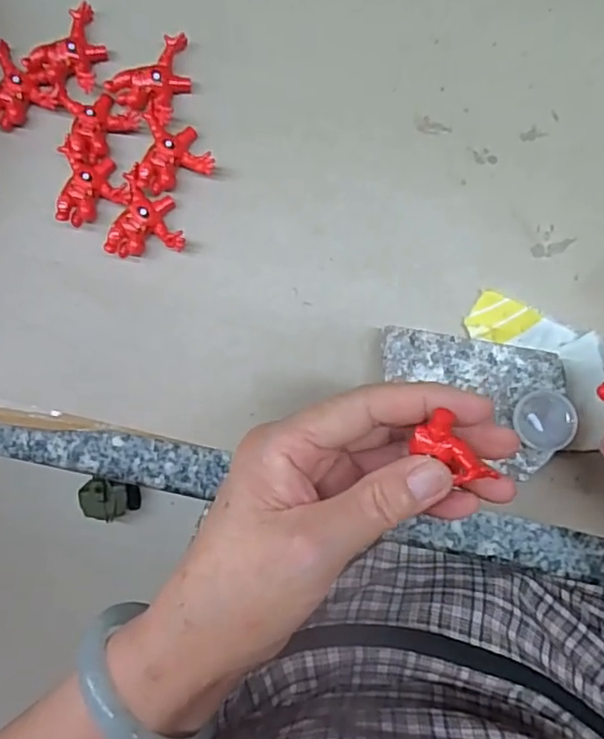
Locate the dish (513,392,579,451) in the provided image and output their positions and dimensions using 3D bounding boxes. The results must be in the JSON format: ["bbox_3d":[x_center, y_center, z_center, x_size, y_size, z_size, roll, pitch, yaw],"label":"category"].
[{"bbox_3d":[0.108,0.023,0.268,0.025,0.006,0.025,0,86,5],"label":"dish"}]

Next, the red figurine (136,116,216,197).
[{"bbox_3d":[-0.068,-0.113,0.309,0.036,0.014,0.038,-22,84,3],"label":"red figurine"}]

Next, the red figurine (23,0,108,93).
[{"bbox_3d":[-0.120,-0.169,0.319,0.033,0.013,0.049,36,90,6],"label":"red figurine"}]

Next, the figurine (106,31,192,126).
[{"bbox_3d":[-0.074,-0.156,0.313,0.034,0.013,0.047,30,89,6],"label":"figurine"}]

